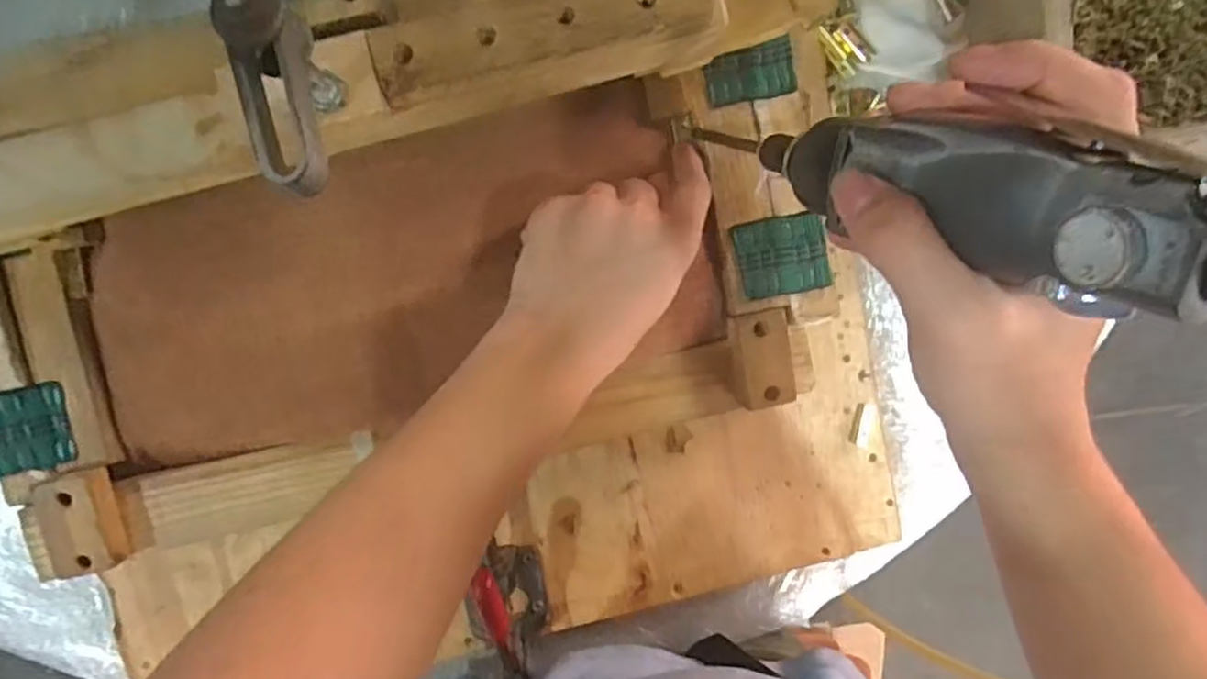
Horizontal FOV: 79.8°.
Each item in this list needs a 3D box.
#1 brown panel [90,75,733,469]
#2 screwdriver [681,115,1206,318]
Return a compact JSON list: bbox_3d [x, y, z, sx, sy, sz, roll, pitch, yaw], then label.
[{"bbox_3d":[-0.115,-0.030,0.416,0.356,0.029,0.145,-14,101,-2],"label":"brown panel"},{"bbox_3d":[0.132,-0.040,0.229,0.035,0.286,0.035,33,95,-36],"label":"screwdriver"}]

